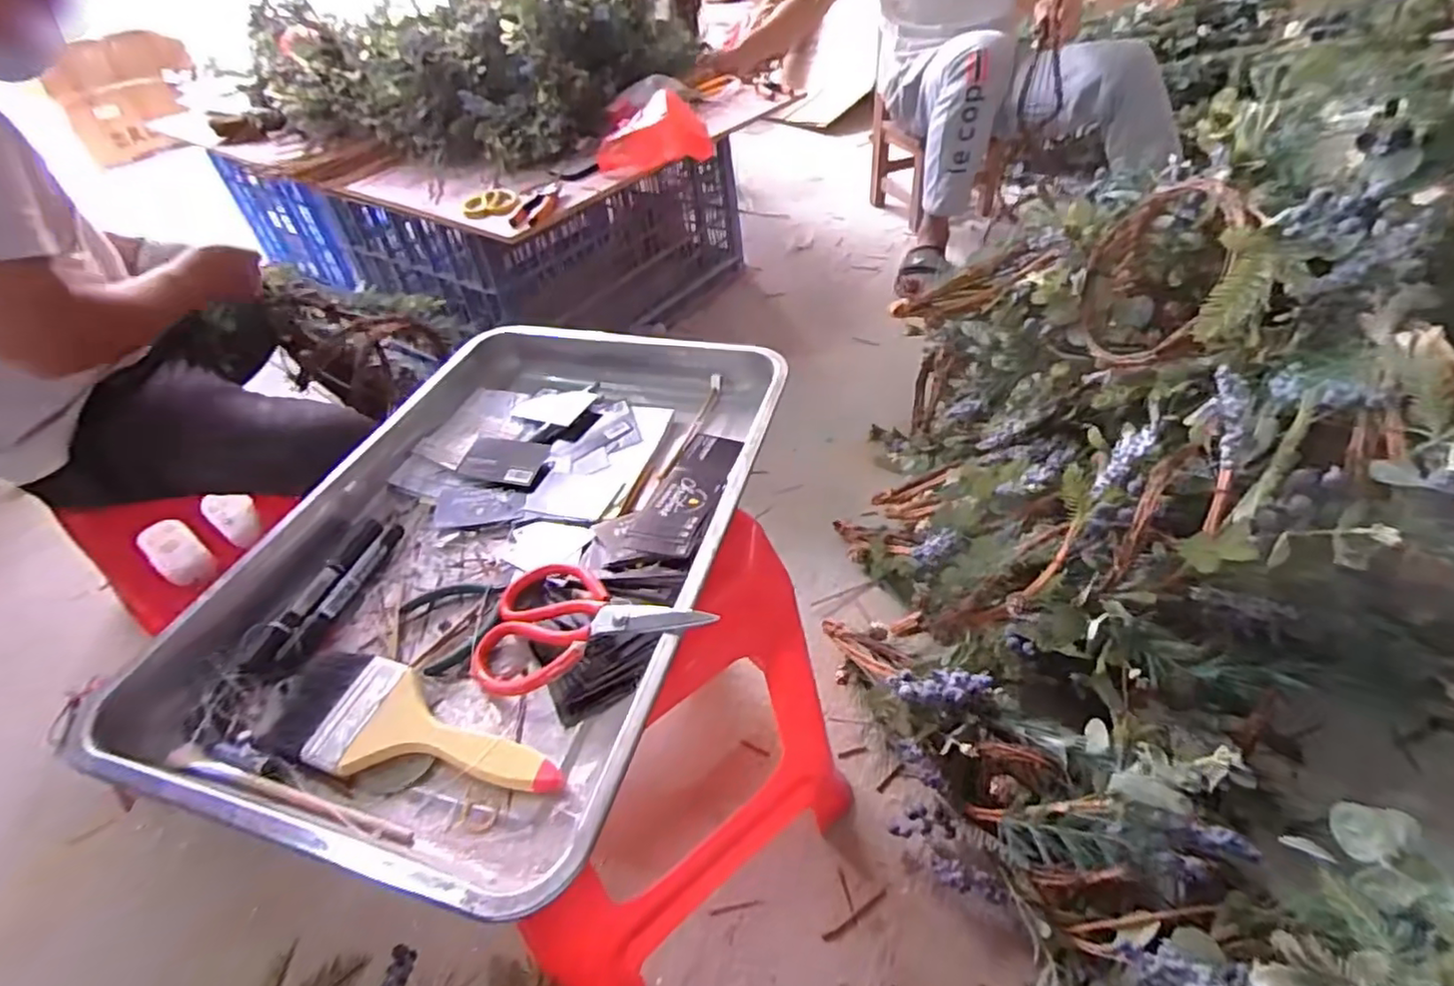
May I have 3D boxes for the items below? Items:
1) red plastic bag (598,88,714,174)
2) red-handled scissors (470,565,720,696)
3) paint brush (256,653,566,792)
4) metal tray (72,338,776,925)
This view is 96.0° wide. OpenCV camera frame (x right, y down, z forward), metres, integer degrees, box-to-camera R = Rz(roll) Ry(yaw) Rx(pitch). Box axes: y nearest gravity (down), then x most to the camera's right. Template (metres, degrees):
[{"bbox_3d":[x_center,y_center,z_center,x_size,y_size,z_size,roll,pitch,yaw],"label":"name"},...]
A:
[{"bbox_3d":[-0.140,-0.688,1.248,0.214,0.093,0.136,-10,44,-3],"label":"red plastic bag"},{"bbox_3d":[-0.091,0.087,0.436,0.165,0.025,0.102,-7,40,26],"label":"red-handled scissors"},{"bbox_3d":[-0.196,0.145,0.410,0.203,0.015,0.067,7,45,14],"label":"paint brush"},{"bbox_3d":[-0.160,0.014,0.526,0.344,0.054,0.524,7,45,14],"label":"metal tray"}]

